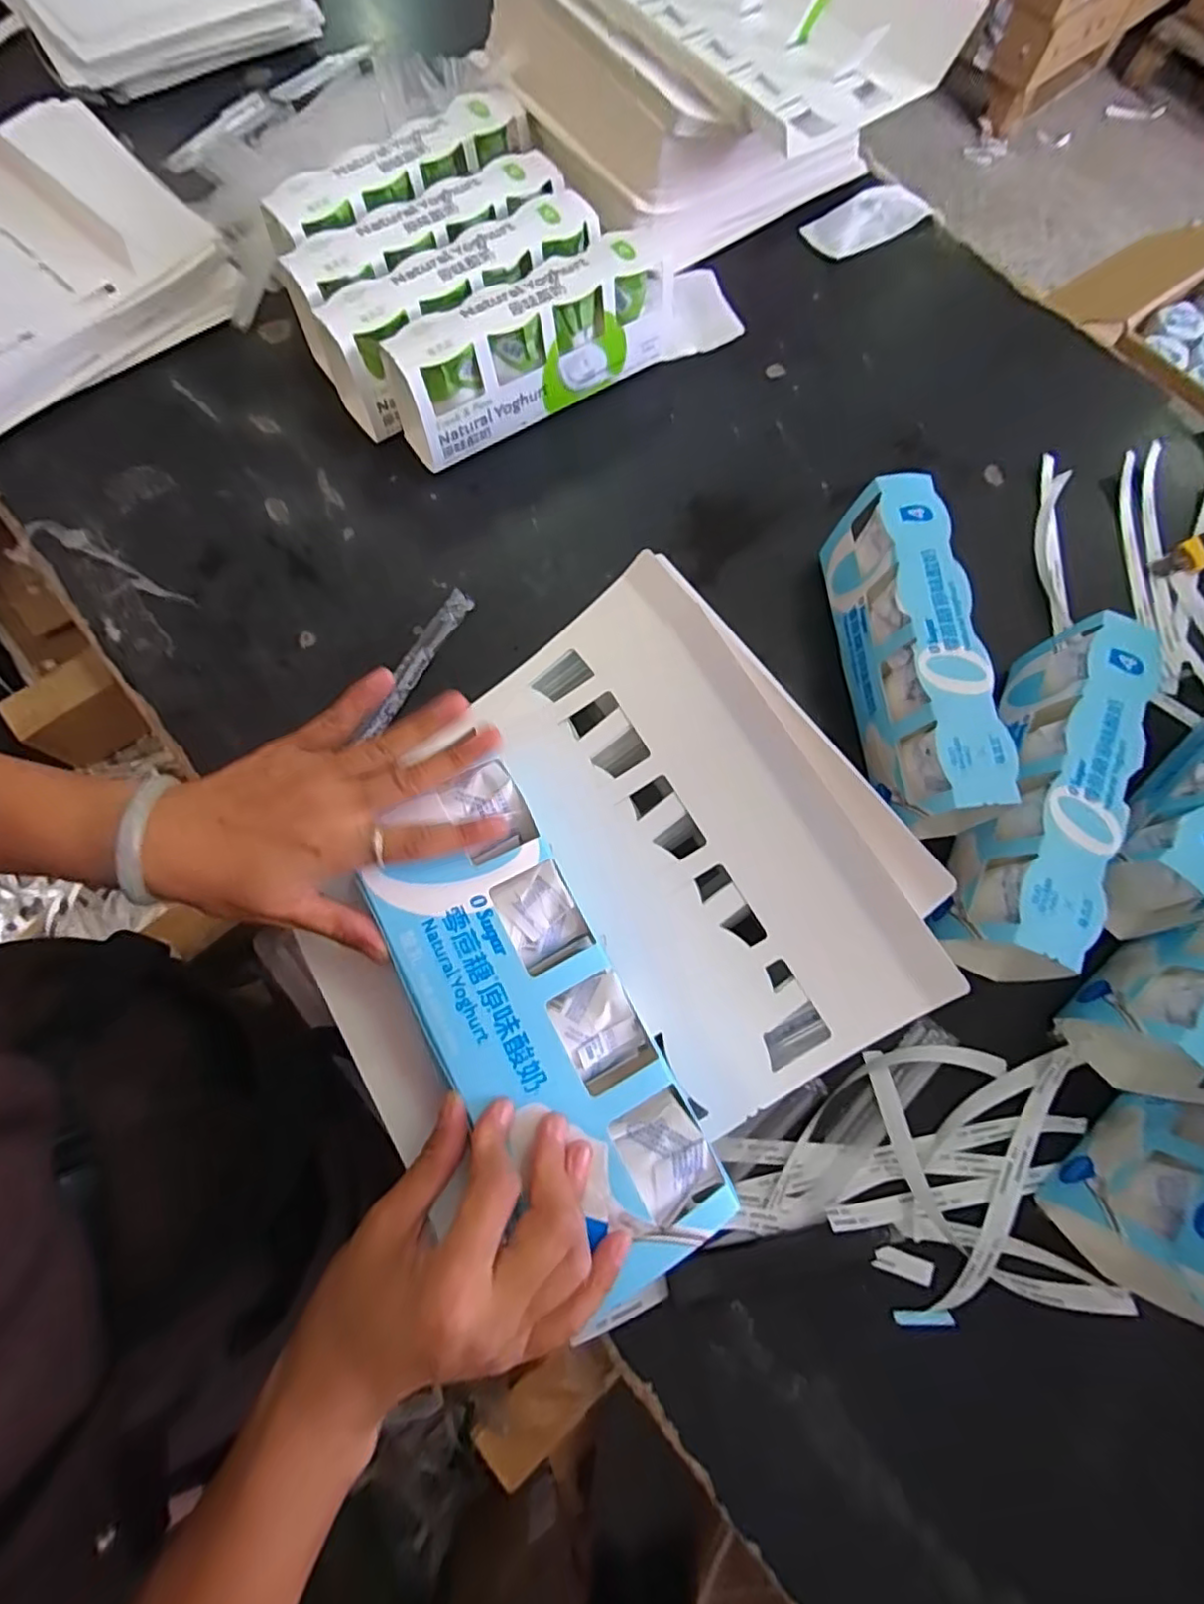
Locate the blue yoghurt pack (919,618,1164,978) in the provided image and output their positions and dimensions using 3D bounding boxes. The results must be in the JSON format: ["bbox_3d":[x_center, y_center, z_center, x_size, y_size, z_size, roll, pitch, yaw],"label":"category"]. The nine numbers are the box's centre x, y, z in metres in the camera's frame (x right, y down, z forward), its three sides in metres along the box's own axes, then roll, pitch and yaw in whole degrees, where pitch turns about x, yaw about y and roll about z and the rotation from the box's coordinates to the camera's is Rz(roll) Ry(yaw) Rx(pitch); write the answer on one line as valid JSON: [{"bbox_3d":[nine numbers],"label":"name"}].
[{"bbox_3d":[0.335,-0.002,0.472,0.078,0.094,0.265,27,75,6],"label":"blue yoghurt pack"}]

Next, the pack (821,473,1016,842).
[{"bbox_3d":[0.242,-0.110,0.503,0.067,0.104,0.273,-4,74,-3],"label":"pack"}]

